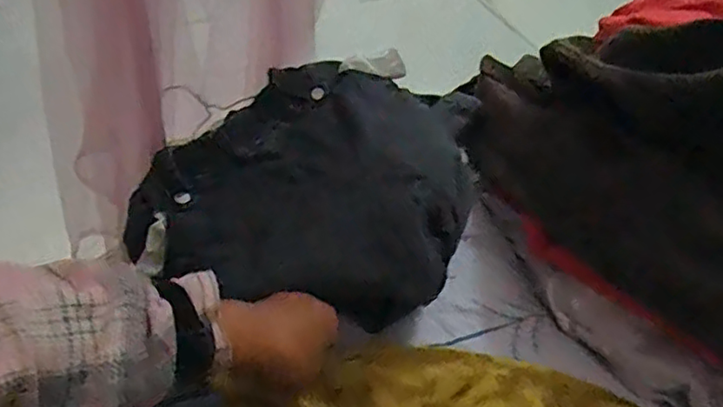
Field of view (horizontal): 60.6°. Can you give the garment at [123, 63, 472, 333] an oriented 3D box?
[{"bbox_3d":[-0.041,-0.038,0.654,0.316,0.076,0.314,3,45,-3],"label":"garment"}]

